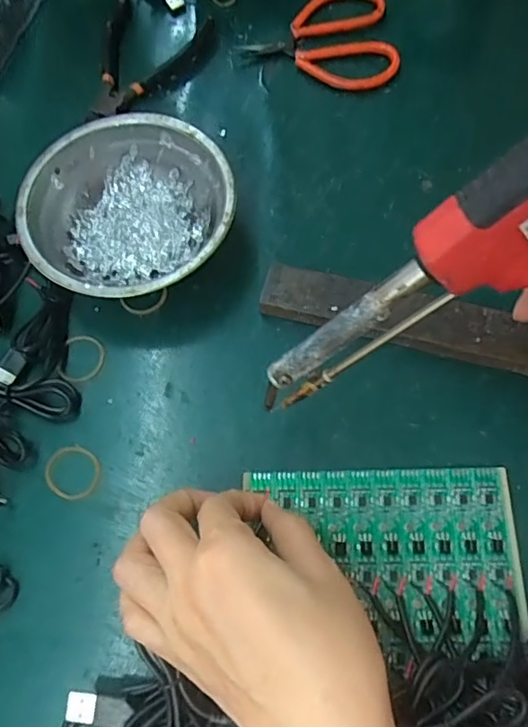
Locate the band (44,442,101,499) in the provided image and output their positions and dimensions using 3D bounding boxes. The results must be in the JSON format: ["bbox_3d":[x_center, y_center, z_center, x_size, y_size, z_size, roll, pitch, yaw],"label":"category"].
[{"bbox_3d":[-0.108,0.061,0.312,0.031,0.004,0.029,0,69,1],"label":"band"}]

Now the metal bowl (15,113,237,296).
[{"bbox_3d":[-0.080,-0.090,0.344,0.121,0.040,0.122,0,69,1],"label":"metal bowl"}]

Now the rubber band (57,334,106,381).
[{"bbox_3d":[-0.109,-0.003,0.334,0.026,0.004,0.029,8,71,4],"label":"rubber band"}]

